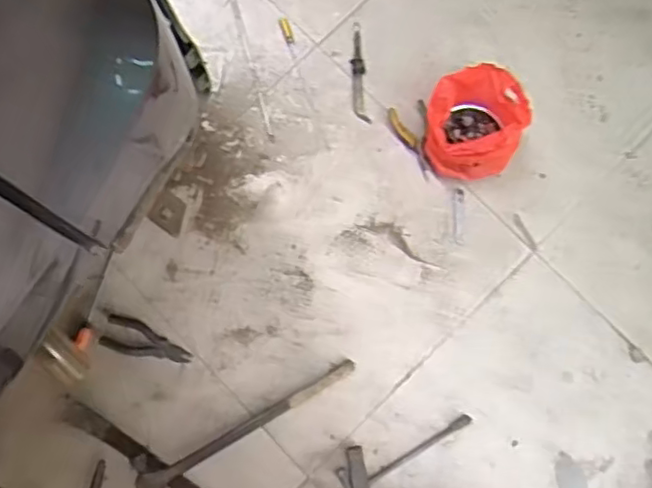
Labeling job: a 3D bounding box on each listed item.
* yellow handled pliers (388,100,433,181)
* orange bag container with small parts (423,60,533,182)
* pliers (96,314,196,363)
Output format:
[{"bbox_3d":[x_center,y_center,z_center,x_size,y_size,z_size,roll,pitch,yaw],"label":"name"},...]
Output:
[{"bbox_3d":[0.170,-0.201,1.246,0.070,0.028,0.151,-11,80,0],"label":"yellow handled pliers"},{"bbox_3d":[0.272,-0.231,1.183,0.163,0.133,0.195,4,81,3],"label":"orange bag container with small parts"},{"bbox_3d":[-0.334,0.183,1.205,0.166,0.020,0.066,14,81,4],"label":"pliers"}]

